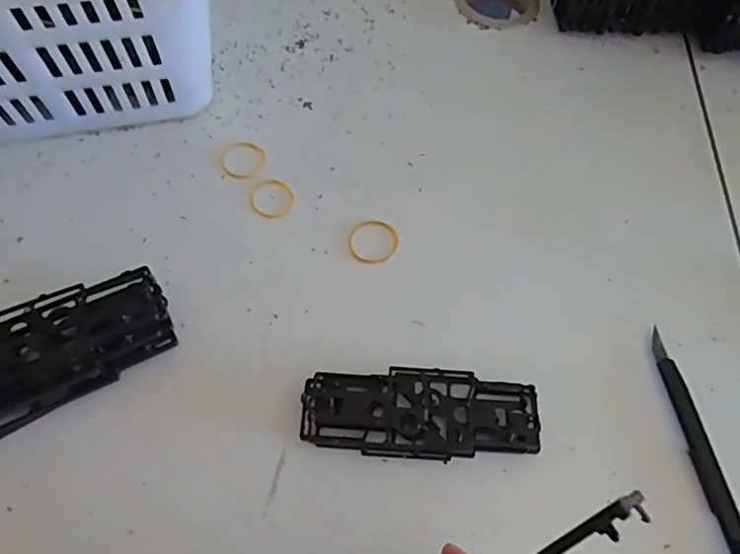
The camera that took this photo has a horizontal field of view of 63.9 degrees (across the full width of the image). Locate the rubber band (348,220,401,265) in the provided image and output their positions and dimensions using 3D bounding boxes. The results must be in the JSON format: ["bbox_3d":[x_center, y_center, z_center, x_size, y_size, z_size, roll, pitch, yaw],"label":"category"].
[{"bbox_3d":[0.003,-0.023,0.381,0.033,0.004,0.032,1,61,-1],"label":"rubber band"}]

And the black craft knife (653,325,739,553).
[{"bbox_3d":[0.180,0.096,0.315,0.015,0.011,0.141,-7,61,-5],"label":"black craft knife"}]

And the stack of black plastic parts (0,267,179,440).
[{"bbox_3d":[-0.173,0.040,0.321,0.126,0.035,0.054,-27,65,-15],"label":"stack of black plastic parts"}]

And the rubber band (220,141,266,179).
[{"bbox_3d":[-0.087,-0.082,0.407,0.030,0.004,0.033,1,61,-1],"label":"rubber band"}]

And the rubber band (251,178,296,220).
[{"bbox_3d":[-0.065,-0.053,0.393,0.028,0.004,0.031,-12,62,-8],"label":"rubber band"}]

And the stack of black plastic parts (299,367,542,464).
[{"bbox_3d":[0.027,0.074,0.322,0.126,0.011,0.047,4,61,1],"label":"stack of black plastic parts"}]

